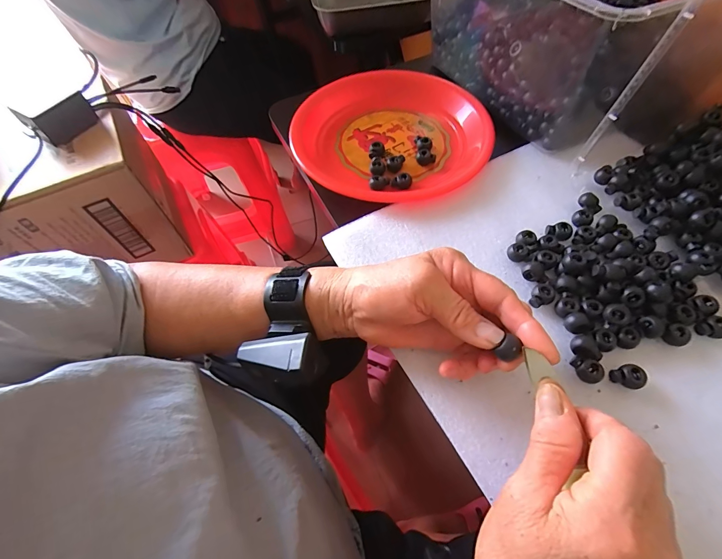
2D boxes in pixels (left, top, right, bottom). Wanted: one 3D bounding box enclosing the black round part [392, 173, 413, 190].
[{"bbox_3d":[0.045,-0.108,0.381,0.021,0.011,0.014,11,61,10],"label":"black round part"}]

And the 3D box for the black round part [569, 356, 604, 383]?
[{"bbox_3d":[0.170,0.068,0.261,0.022,0.010,0.015,22,63,16],"label":"black round part"}]

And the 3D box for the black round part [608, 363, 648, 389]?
[{"bbox_3d":[0.197,0.073,0.257,0.020,0.011,0.017,-18,60,-7],"label":"black round part"}]

